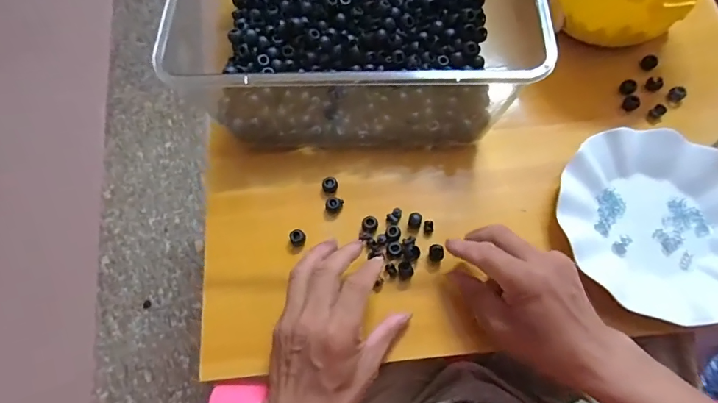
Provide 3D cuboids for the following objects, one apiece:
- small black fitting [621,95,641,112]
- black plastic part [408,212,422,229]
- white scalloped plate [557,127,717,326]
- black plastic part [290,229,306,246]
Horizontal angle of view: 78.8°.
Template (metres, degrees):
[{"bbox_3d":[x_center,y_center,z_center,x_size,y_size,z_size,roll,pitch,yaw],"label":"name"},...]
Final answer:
[{"bbox_3d":[0.289,-0.105,0.464,0.016,0.010,0.015,42,74,17],"label":"small black fitting"},{"bbox_3d":[0.054,0.018,0.416,0.012,0.007,0.014,9,67,5],"label":"black plastic part"},{"bbox_3d":[0.279,0.016,0.402,0.170,0.024,0.179,0,67,1],"label":"white scalloped plate"},{"bbox_3d":[-0.058,0.033,0.416,0.014,0.012,0.016,-19,68,-7],"label":"black plastic part"}]

